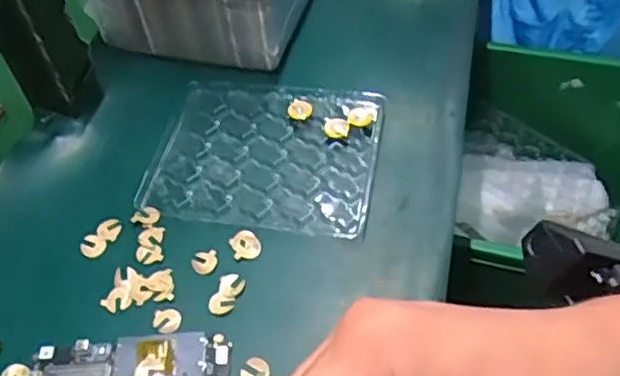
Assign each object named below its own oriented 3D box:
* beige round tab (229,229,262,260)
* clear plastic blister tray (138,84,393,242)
[{"bbox_3d":[-0.046,0.040,0.465,0.021,0.004,0.022,-4,50,5],"label":"beige round tab"},{"bbox_3d":[-0.035,-0.031,0.520,0.174,0.018,0.144,5,51,12],"label":"clear plastic blister tray"}]

